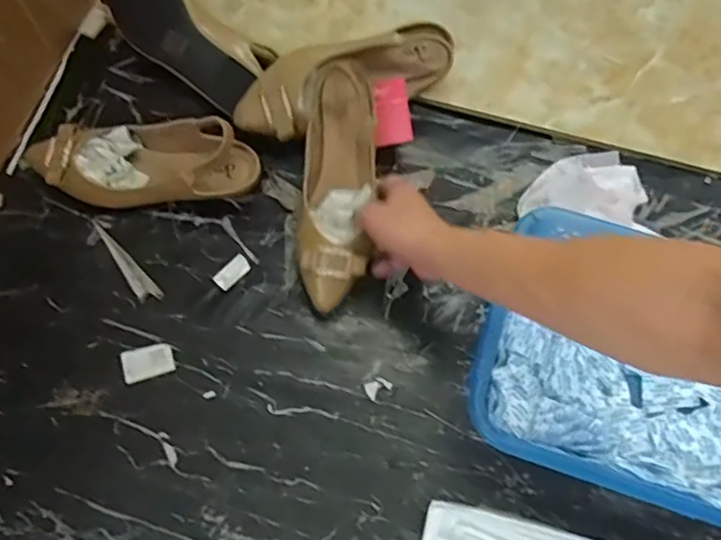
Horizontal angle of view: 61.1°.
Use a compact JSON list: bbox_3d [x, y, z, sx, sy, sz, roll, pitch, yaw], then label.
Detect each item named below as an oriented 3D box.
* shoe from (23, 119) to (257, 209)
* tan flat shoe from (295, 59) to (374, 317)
[{"bbox_3d":[-0.244,-0.126,0.675,0.257,0.070,0.095,2,69,-1],"label":"shoe"},{"bbox_3d":[-0.024,-0.091,0.656,0.081,0.072,0.259,2,73,2],"label":"tan flat shoe"}]

